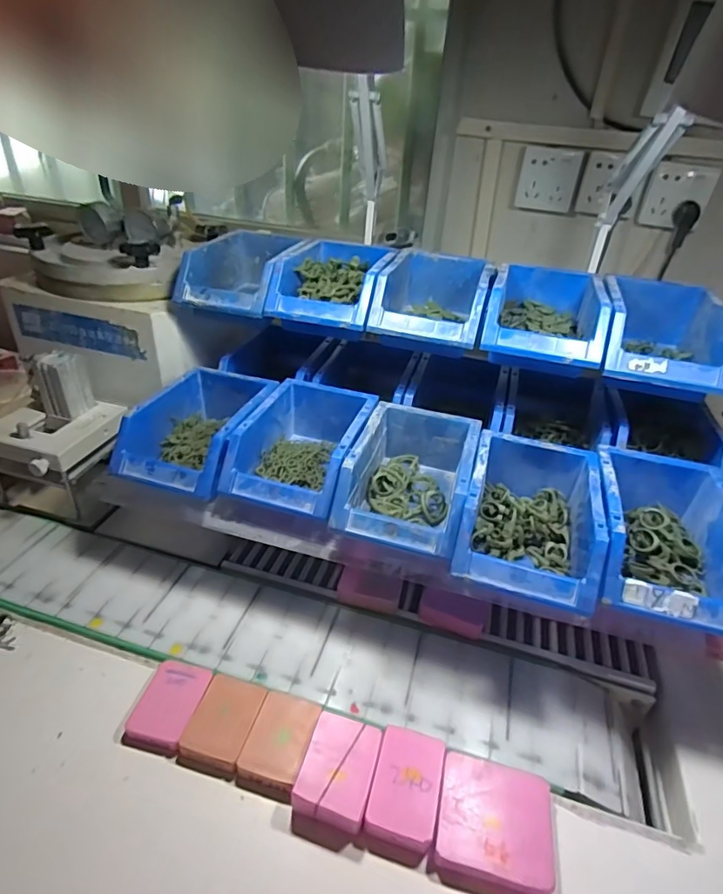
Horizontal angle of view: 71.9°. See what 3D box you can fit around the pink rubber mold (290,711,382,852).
[{"bbox_3d":[-0.020,0.270,0.409,0.056,0.031,0.082,13,36,11],"label":"pink rubber mold"}]

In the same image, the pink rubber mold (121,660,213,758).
[{"bbox_3d":[-0.176,0.235,0.457,0.057,0.011,0.075,10,36,8],"label":"pink rubber mold"}]

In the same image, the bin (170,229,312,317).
[{"bbox_3d":[-0.151,-0.232,0.670,0.127,0.070,0.195,10,34,8],"label":"bin"}]

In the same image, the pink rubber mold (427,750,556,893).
[{"bbox_3d":[0.105,0.298,0.394,0.087,0.019,0.088,13,36,11],"label":"pink rubber mold"}]

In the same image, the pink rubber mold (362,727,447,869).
[{"bbox_3d":[0.036,0.280,0.407,0.052,0.021,0.085,13,36,11],"label":"pink rubber mold"}]

